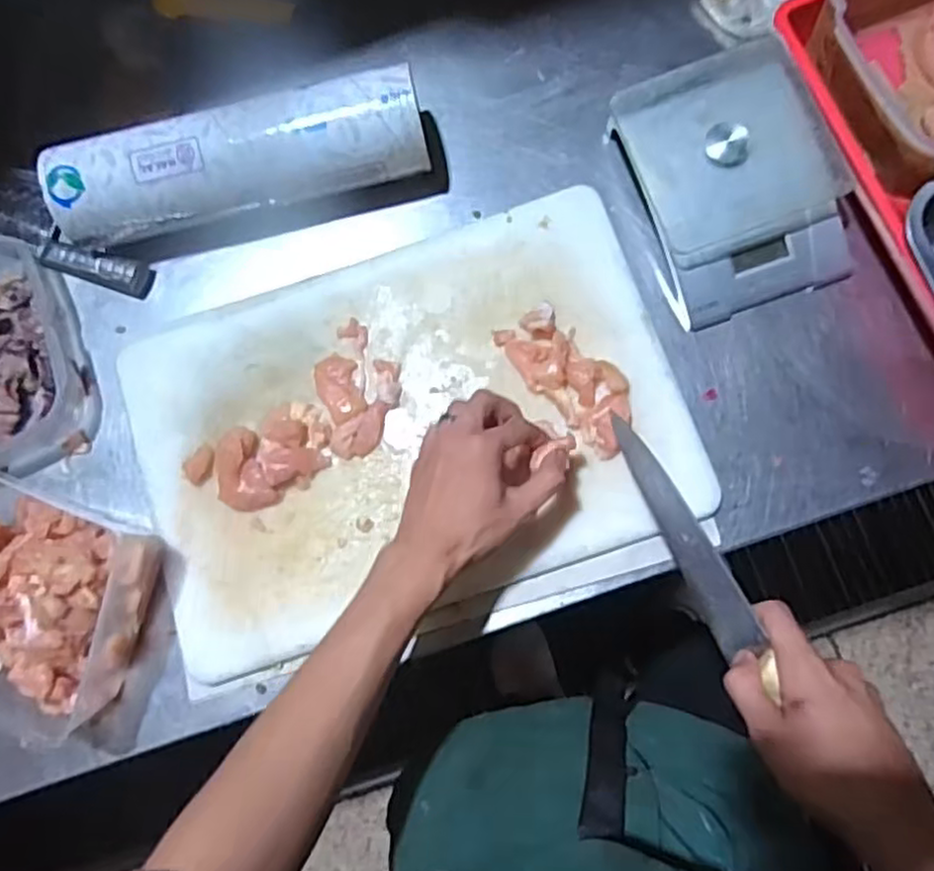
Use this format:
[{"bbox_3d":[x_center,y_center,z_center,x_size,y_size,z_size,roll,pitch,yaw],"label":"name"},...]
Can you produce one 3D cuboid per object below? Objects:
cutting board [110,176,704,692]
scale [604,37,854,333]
[{"bbox_3d":[-0.051,-0.011,0.578,0.437,0.030,0.300,-18,81,3],"label":"cutting board"},{"bbox_3d":[0.217,-0.205,0.572,0.149,0.046,0.196,-20,81,2],"label":"scale"}]

